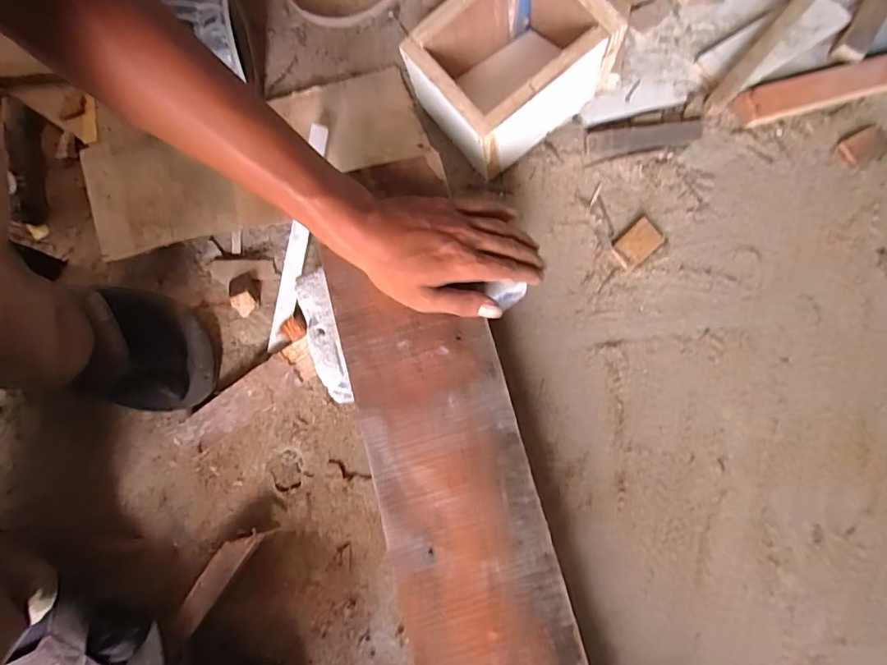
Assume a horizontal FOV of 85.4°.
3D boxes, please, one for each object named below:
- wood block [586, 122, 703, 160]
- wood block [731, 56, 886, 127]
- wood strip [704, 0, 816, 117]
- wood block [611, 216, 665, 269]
[{"bbox_3d":[0.212,-0.208,0.514,0.119,0.018,0.024,-9,77,-1],"label":"wood block"},{"bbox_3d":[0.413,-0.264,0.524,0.194,0.025,0.037,-15,77,-3],"label":"wood block"},{"bbox_3d":[0.365,-0.331,0.525,0.020,0.025,0.264,40,81,9],"label":"wood strip"},{"bbox_3d":[0.201,-0.093,0.498,0.053,0.010,0.035,-40,80,-8],"label":"wood block"}]

